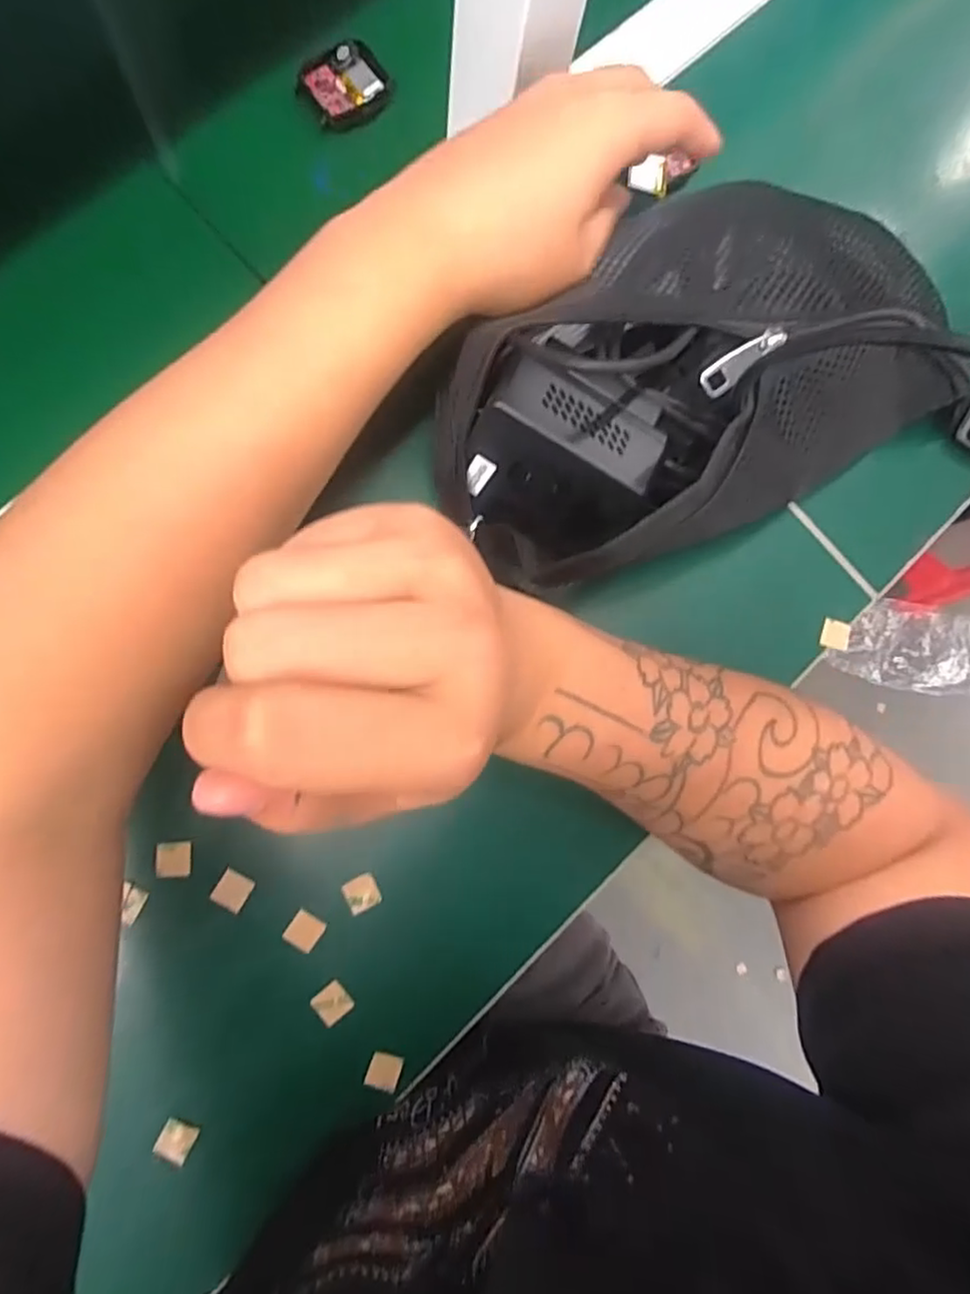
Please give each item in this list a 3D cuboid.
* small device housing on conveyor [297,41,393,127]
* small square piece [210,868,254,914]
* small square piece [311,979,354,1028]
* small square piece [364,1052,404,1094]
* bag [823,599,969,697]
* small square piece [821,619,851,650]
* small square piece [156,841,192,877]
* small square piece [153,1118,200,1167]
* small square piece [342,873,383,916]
[{"bbox_3d":[-0.076,-0.300,0.346,0.042,0.009,0.034,-40,90,-8],"label":"small device housing on conveyor"},{"bbox_3d":[-0.121,0.117,0.312,0.016,0.007,0.015,36,83,-2],"label":"small square piece"},{"bbox_3d":[-0.074,0.173,0.314,0.016,0.005,0.016,-40,90,-8],"label":"small square piece"},{"bbox_3d":[-0.049,0.207,0.315,0.016,0.004,0.014,19,84,-4],"label":"small square piece"},{"bbox_3d":[0.741,-0.001,1.129,0.324,0.037,0.149,11,84,-5],"label":"bag"},{"bbox_3d":[0.194,-0.007,0.358,0.016,0.004,0.016,9,84,-5],"label":"small square piece"},{"bbox_3d":[-0.150,0.102,0.311,0.015,0.004,0.016,1,85,-6],"label":"small square piece"},{"bbox_3d":[-0.143,0.230,0.300,0.016,0.004,0.017,36,74,-22],"label":"small square piece"},{"bbox_3d":[-0.061,0.122,0.320,0.016,0.004,0.017,-23,88,-7],"label":"small square piece"}]

